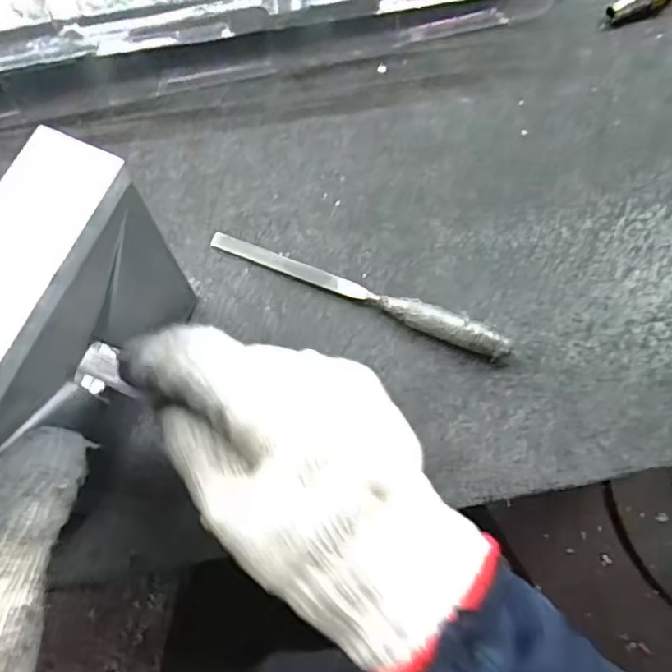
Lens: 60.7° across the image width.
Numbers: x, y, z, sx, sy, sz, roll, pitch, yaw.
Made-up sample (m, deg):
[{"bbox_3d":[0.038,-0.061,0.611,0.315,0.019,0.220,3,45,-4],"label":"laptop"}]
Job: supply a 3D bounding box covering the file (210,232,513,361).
[{"bbox_3d":[0.011,-0.025,0.319,0.175,0.017,0.015,22,73,7],"label":"file"}]

